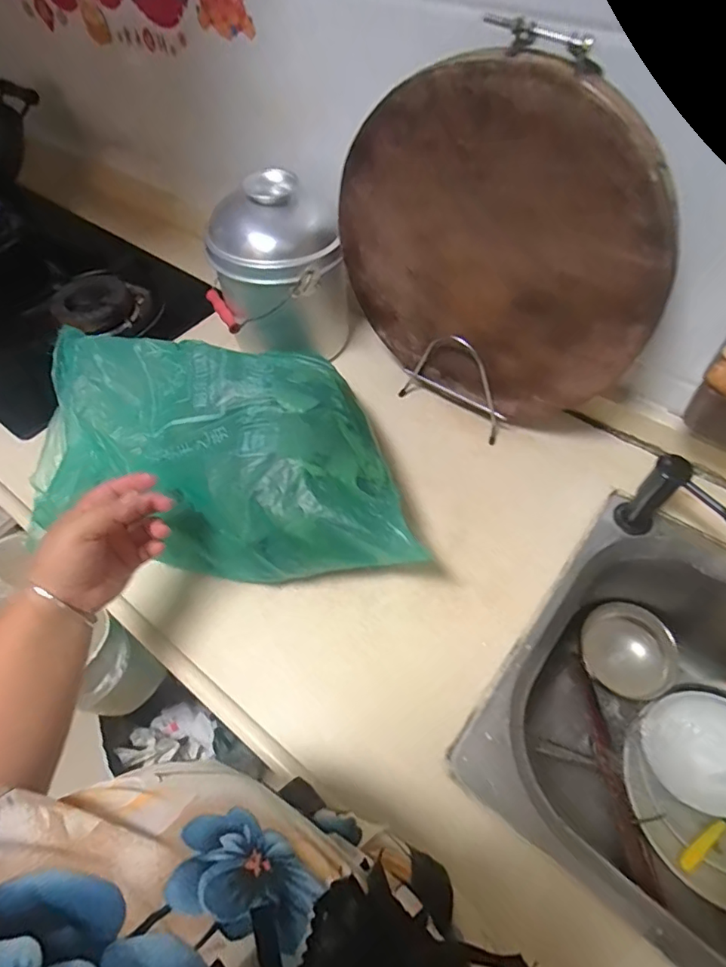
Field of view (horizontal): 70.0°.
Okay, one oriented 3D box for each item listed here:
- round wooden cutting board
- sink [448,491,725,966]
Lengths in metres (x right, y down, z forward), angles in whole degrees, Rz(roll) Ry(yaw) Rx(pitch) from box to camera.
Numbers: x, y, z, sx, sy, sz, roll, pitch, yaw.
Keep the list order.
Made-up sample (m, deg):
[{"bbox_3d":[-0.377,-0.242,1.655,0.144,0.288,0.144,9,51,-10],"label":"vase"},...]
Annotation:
[{"bbox_3d":[0.132,-0.239,0.566,0.355,0.356,0.044,28,60,20],"label":"round wooden cutting board"},{"bbox_3d":[0.409,0.304,0.565,0.498,0.213,0.438,33,61,22],"label":"sink"}]

